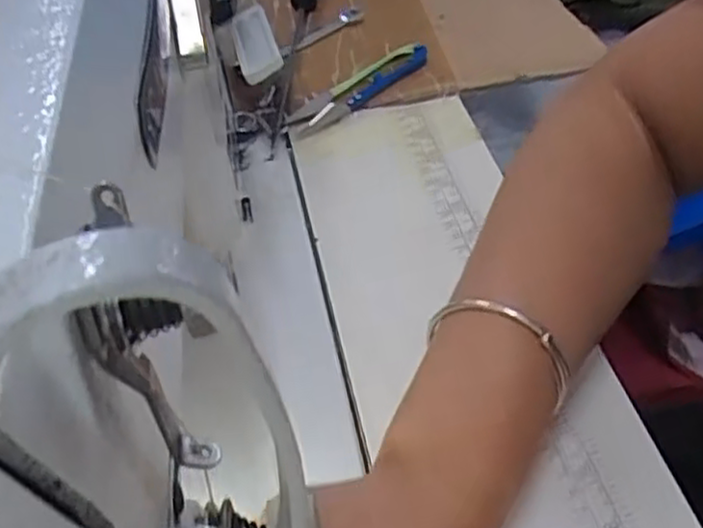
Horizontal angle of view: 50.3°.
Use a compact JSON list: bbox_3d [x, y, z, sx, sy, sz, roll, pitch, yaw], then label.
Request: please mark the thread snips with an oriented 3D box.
[{"bbox_3d":[0.007,-0.129,0.539,0.116,0.020,0.028,-33,50,-22],"label":"thread snips"}]

